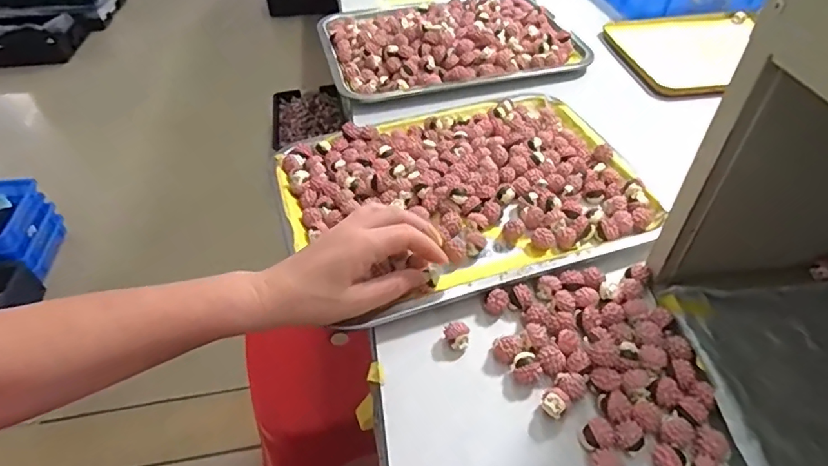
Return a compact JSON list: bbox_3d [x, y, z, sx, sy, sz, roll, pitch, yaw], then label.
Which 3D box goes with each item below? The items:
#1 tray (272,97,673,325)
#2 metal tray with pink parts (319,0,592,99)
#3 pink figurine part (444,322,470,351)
[{"bbox_3d":[0.045,-0.047,0.509,0.340,0.030,0.258,-16,47,-11],"label":"tray"},{"bbox_3d":[0.048,-0.289,0.736,0.350,0.044,0.254,-12,44,-8],"label":"metal tray with pink parts"},{"bbox_3d":[0.033,0.081,0.394,0.019,0.020,0.016,-2,44,2],"label":"pink figurine part"}]

